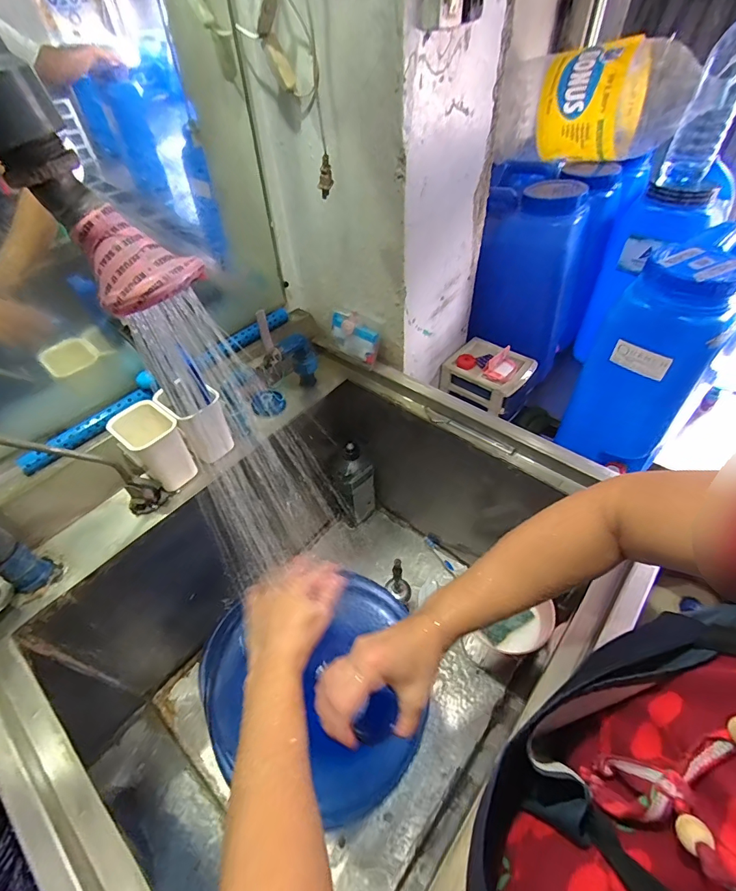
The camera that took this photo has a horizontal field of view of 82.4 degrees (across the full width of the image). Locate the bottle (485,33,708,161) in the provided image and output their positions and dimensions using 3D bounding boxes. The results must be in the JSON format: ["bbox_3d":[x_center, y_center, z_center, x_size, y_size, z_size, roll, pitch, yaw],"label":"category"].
[{"bbox_3d":[0.463,-0.742,0.920,0.364,0.192,0.196,8,49,10],"label":"bottle"}]

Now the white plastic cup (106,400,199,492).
[{"bbox_3d":[-0.314,0.003,0.623,0.075,0.112,0.069,33,58,28],"label":"white plastic cup"}]

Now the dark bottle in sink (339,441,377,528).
[{"bbox_3d":[-0.024,0.094,0.937,0.075,0.227,0.063,0,48,4],"label":"dark bottle in sink"}]

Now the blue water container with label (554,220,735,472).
[{"bbox_3d":[0.515,-0.159,0.748,0.168,0.381,0.255,33,58,28],"label":"blue water container with label"}]

